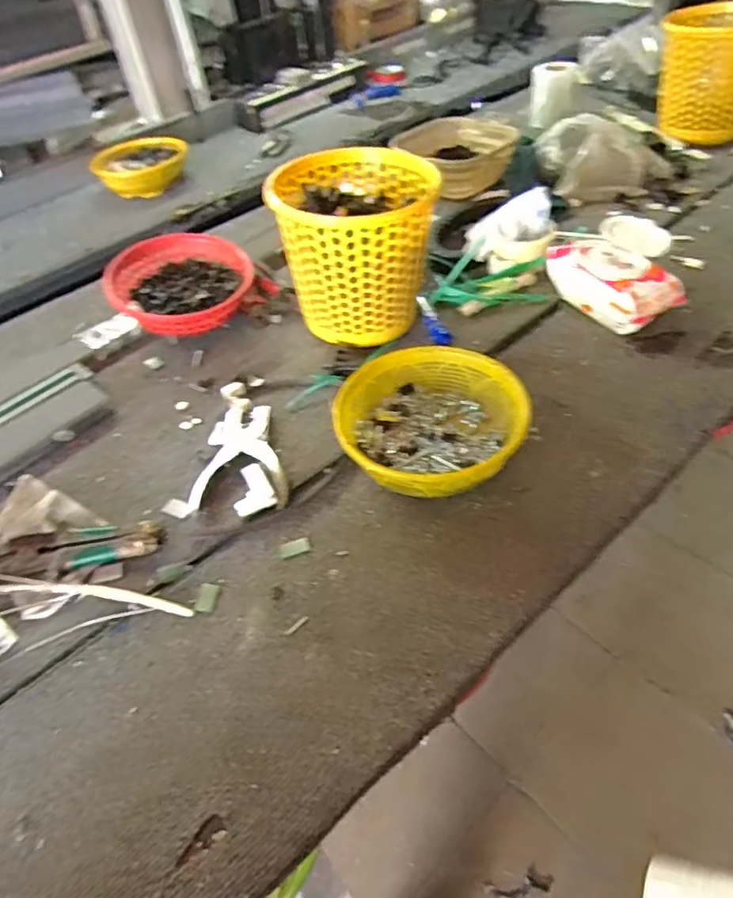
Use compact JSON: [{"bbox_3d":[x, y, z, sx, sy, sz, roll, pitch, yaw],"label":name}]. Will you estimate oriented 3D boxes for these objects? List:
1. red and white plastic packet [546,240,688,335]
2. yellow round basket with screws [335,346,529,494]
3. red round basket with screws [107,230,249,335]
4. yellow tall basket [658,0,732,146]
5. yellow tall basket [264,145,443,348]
[{"bbox_3d":[0.324,-0.224,0.799,0.103,0.059,0.171,-32,51,-21],"label":"red and white plastic packet"},{"bbox_3d":[0.065,-0.028,0.631,0.187,0.067,0.177,-5,45,5],"label":"yellow round basket with screws"},{"bbox_3d":[-0.257,-0.232,0.854,0.174,0.072,0.177,-5,45,5],"label":"red round basket with screws"},{"bbox_3d":[0.653,-0.703,1.128,0.203,0.186,0.170,17,51,24],"label":"yellow tall basket"},{"bbox_3d":[-0.007,-0.262,0.767,0.193,0.168,0.208,5,48,13],"label":"yellow tall basket"}]

